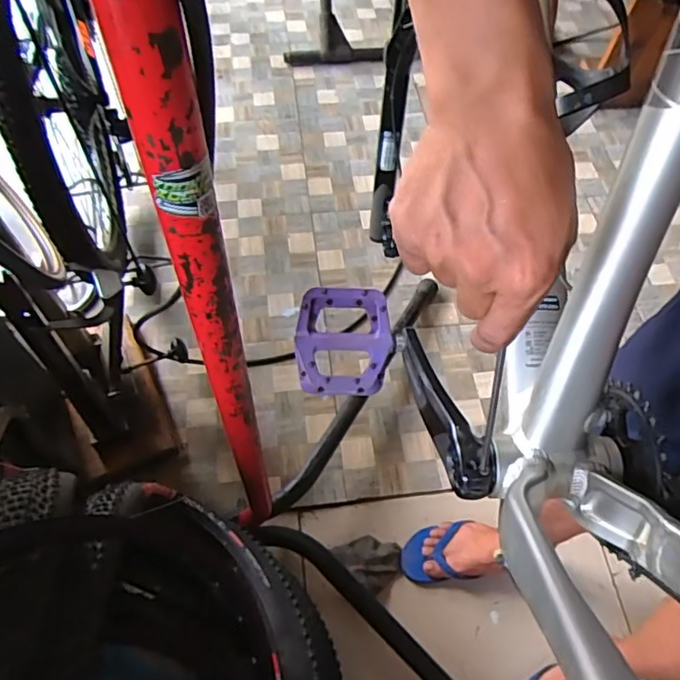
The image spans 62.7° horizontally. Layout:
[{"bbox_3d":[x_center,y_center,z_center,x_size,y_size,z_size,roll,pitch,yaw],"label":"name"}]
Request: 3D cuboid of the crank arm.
[{"bbox_3d":[0.085,0.051,0.484,0.030,0.036,0.205,-7,31,-6],"label":"crank arm"}]

